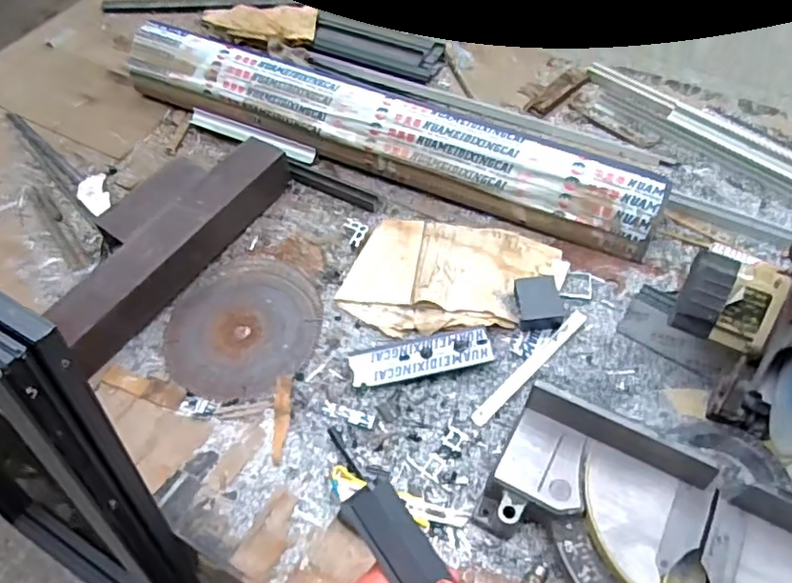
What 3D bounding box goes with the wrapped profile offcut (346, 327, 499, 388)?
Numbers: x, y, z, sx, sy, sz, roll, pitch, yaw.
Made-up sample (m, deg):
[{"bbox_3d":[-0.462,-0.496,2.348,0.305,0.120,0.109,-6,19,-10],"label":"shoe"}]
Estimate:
[{"bbox_3d":[0.037,0.097,0.920,0.205,0.025,0.057,-8,54,-2],"label":"wrapped profile offcut"}]

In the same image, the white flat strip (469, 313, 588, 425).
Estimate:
[{"bbox_3d":[0.197,0.108,0.913,0.240,0.004,0.027,-41,58,-21],"label":"white flat strip"}]

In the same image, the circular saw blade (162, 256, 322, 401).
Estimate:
[{"bbox_3d":[-0.243,0.053,0.993,0.232,0.011,0.261,9,52,7],"label":"circular saw blade"}]

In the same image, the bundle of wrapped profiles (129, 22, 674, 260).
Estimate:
[{"bbox_3d":[-0.049,-0.296,1.131,1.039,0.114,0.125,21,58,17],"label":"bundle of wrapped profiles"}]

